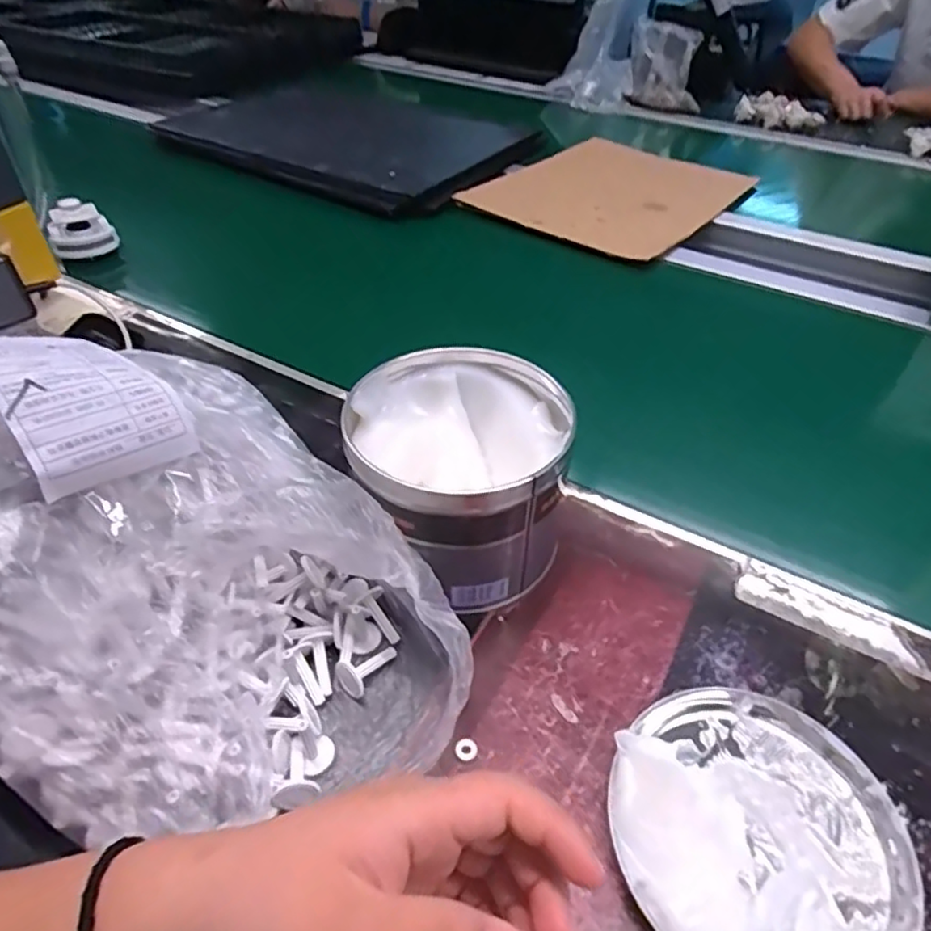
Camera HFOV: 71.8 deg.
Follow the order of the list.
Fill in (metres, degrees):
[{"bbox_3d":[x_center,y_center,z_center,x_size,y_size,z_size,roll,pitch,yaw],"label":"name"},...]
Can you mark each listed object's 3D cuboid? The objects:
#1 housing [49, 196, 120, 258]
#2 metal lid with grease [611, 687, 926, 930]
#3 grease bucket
[{"bbox_3d":[-0.422,-0.261,0.707,0.062,0.042,0.060,-18,47,-21],"label":"housing"},{"bbox_3d":[0.131,0.159,0.287,0.126,0.028,0.128,1,43,-1],"label":"metal lid with grease"},{"bbox_3d":[-0.001,0.007,0.388,0.120,0.101,0.123,1,43,-1],"label":"grease bucket"}]

